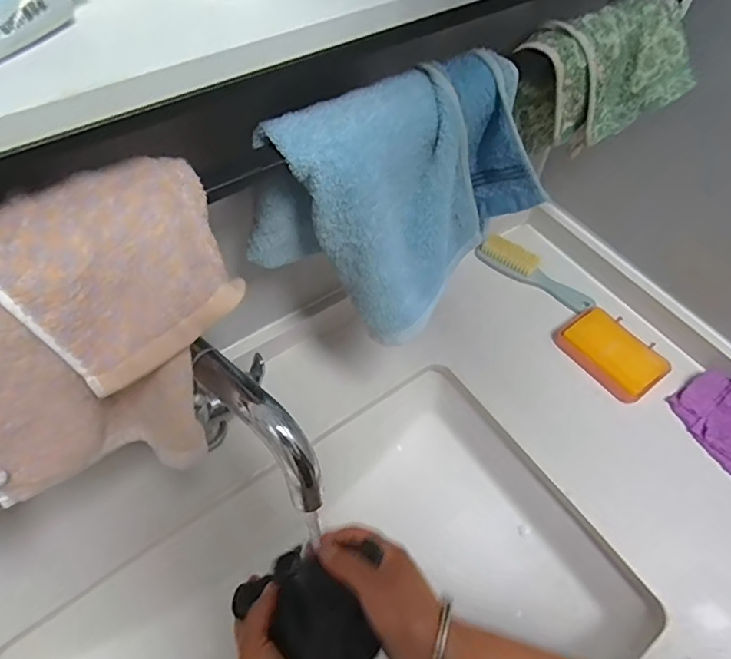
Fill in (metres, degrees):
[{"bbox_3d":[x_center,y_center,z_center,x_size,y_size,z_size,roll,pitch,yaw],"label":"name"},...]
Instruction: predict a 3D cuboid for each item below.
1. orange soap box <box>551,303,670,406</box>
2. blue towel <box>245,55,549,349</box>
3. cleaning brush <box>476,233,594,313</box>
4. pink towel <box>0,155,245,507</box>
[{"bbox_3d":[0.290,0.026,0.631,0.071,0.031,0.119,-30,62,-22],"label":"orange soap box"},{"bbox_3d":[0.025,-0.086,0.389,0.192,0.160,0.087,-20,59,-16],"label":"blue towel"},{"bbox_3d":[0.221,-0.076,0.698,0.160,0.033,0.029,34,60,19],"label":"cleaning brush"},{"bbox_3d":[-0.156,0.019,0.297,0.182,0.157,0.091,-27,61,-20],"label":"pink towel"}]

